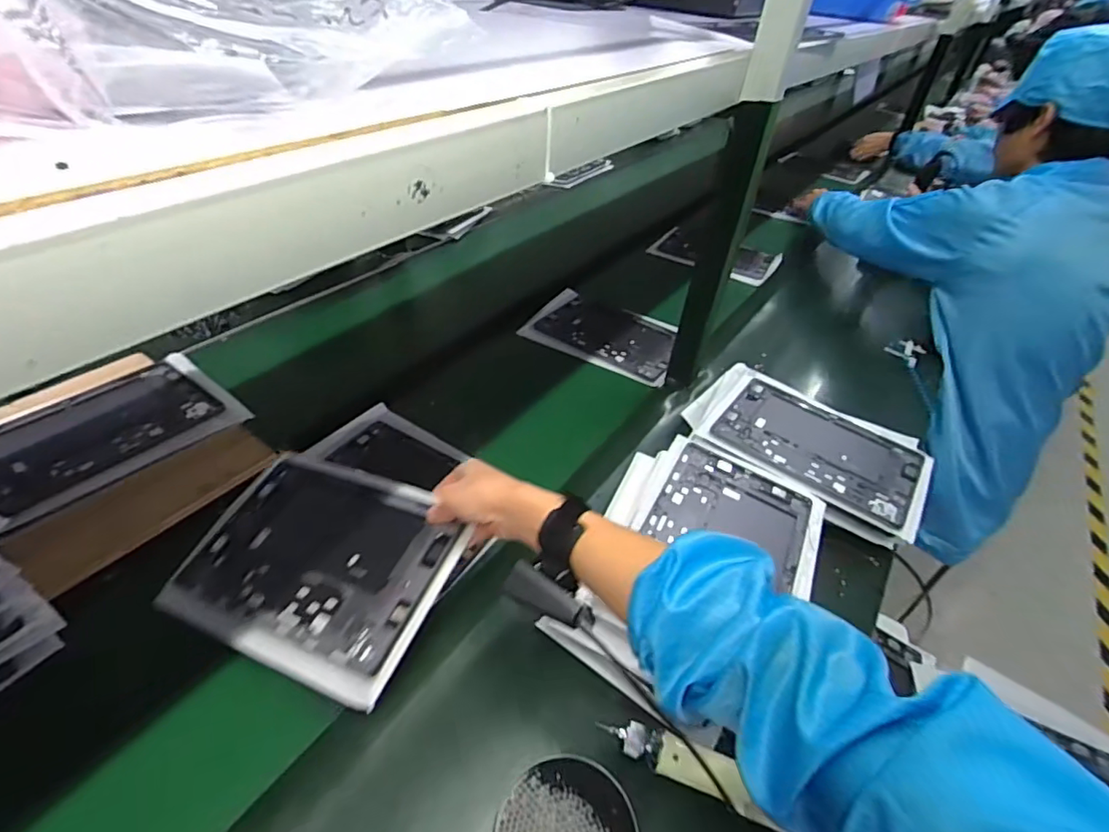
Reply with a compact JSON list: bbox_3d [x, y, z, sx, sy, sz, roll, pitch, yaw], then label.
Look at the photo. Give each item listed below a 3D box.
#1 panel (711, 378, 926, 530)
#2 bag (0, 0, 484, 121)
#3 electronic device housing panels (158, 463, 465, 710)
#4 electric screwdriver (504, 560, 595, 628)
[{"bbox_3d":[0.371,0.038,0.789,0.258,0.013,0.181,29,48,21],"label":"panel"},{"bbox_3d":[-0.161,-0.212,0.297,0.106,0.069,0.220,29,44,26],"label":"bag"},{"bbox_3d":[-0.234,0.141,0.558,0.272,0.010,0.195,14,52,22],"label":"electronic device housing panels"},{"bbox_3d":[-0.004,0.151,0.464,0.076,0.025,0.020,23,41,21],"label":"electric screwdriver"}]

